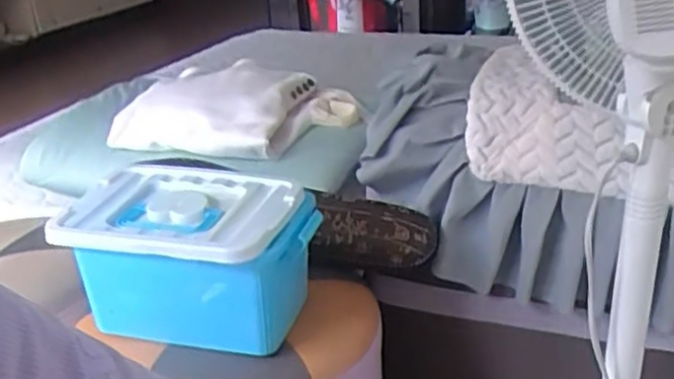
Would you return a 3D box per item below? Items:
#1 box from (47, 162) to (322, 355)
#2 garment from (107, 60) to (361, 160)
[{"bbox_3d":[-0.156,0.076,0.770,0.259,0.136,0.157,4,26,18],"label":"box"},{"bbox_3d":[-0.155,-0.128,1.105,0.340,0.090,0.210,3,26,16],"label":"garment"}]

